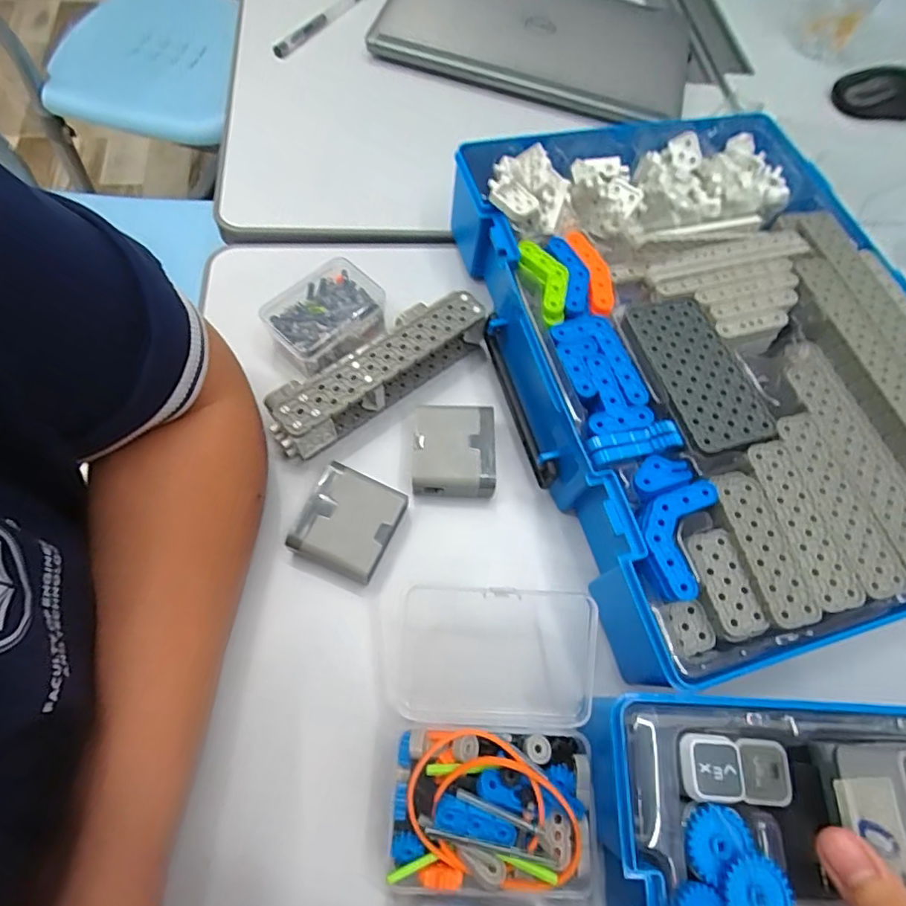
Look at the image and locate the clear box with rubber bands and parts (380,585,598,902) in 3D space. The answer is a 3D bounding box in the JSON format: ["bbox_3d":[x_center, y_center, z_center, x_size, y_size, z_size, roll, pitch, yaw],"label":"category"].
[{"bbox_3d":[0.023,0.136,0.262,0.109,0.036,0.136,7,65,-4],"label":"clear box with rubber bands and parts"}]

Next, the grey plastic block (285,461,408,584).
[{"bbox_3d":[-0.060,0.042,0.302,0.050,0.029,0.055,25,65,5],"label":"grey plastic block"}]

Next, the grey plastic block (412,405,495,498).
[{"bbox_3d":[0.000,0.000,0.327,0.050,0.027,0.053,3,65,-5],"label":"grey plastic block"}]

